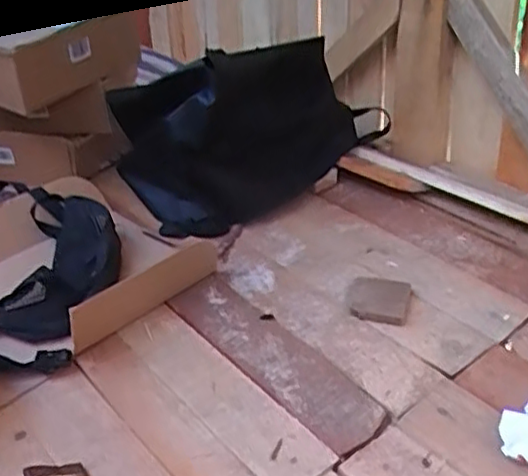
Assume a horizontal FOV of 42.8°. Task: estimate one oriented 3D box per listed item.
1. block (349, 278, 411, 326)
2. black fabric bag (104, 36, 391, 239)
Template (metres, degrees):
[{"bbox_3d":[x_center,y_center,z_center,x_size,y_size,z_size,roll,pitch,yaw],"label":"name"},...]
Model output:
[{"bbox_3d":[0.152,0.082,0.890,0.076,0.012,0.073,9,33,16],"label":"block"},{"bbox_3d":[-0.011,-0.196,1.058,0.430,0.274,0.117,-32,41,-22],"label":"black fabric bag"}]

